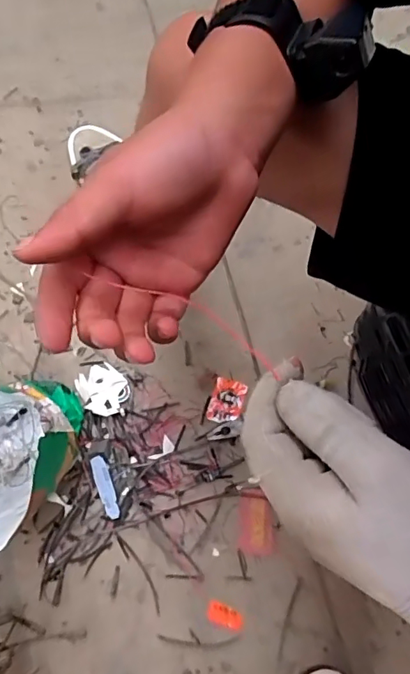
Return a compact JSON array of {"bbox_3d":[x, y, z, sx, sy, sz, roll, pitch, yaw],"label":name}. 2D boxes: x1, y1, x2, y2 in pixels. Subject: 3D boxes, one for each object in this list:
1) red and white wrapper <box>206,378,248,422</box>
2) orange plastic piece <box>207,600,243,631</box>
[{"bbox_3d":[0.035,0.103,0.803,0.050,0.013,0.068,19,75,4],"label":"red and white wrapper"},{"bbox_3d":[0.028,0.388,0.699,0.051,0.005,0.026,20,75,4],"label":"orange plastic piece"}]

